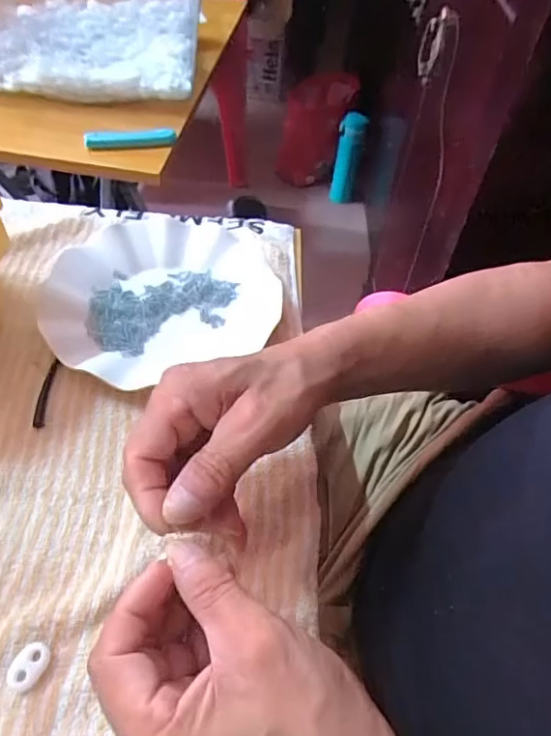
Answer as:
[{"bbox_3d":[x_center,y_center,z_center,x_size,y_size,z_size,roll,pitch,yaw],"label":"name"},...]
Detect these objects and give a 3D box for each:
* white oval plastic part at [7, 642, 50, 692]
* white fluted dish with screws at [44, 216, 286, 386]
[{"bbox_3d":[-0.124,0.150,0.271,0.015,0.004,0.022,22,52,11],"label":"white oval plastic part"},{"bbox_3d":[-0.093,-0.060,0.437,0.183,0.025,0.160,-26,58,-25],"label":"white fluted dish with screws"}]

